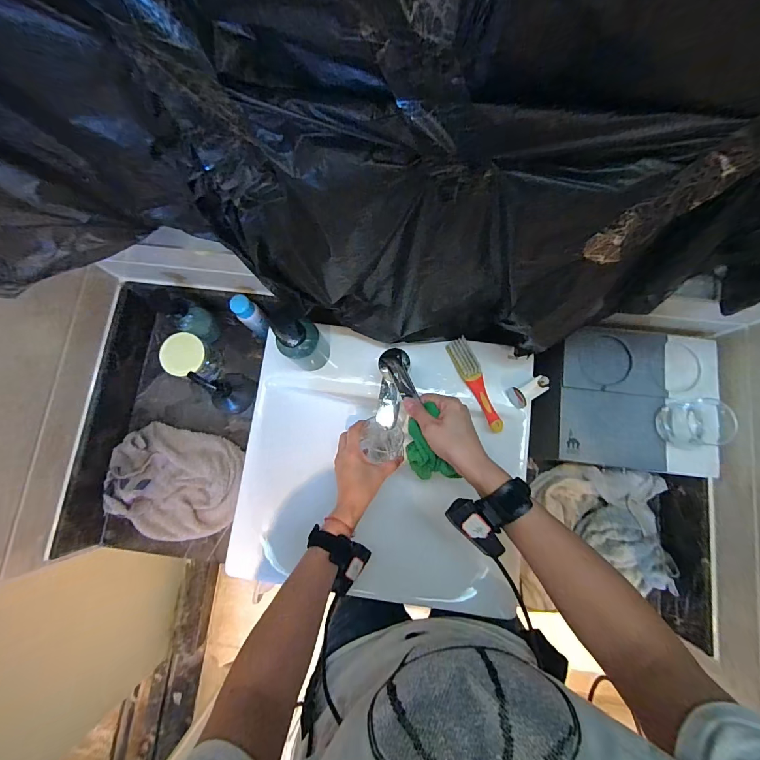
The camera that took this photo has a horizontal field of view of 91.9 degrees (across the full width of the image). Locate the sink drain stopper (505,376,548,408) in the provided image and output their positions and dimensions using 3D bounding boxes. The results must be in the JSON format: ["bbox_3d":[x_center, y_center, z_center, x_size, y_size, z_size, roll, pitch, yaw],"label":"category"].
[{"bbox_3d":[0.247,0.019,0.607,0.066,0.032,0.035,-25,81,-3],"label":"sink drain stopper"}]

